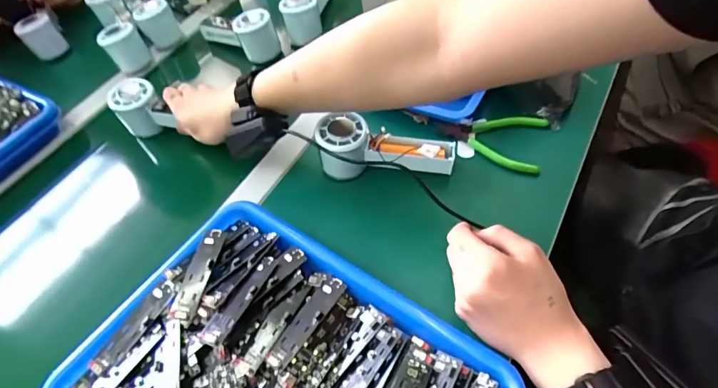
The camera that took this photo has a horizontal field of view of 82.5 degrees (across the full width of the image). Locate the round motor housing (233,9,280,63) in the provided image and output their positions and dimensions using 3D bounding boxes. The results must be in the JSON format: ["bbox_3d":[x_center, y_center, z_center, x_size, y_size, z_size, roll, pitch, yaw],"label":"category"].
[{"bbox_3d":[-0.153,-0.234,0.623,0.058,0.073,0.050,-19,55,-9],"label":"round motor housing"}]

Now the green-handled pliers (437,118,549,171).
[{"bbox_3d":[0.151,-0.069,0.478,0.119,0.017,0.075,15,58,20],"label":"green-handled pliers"}]

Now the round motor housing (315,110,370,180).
[{"bbox_3d":[-0.017,-0.048,0.455,0.055,0.065,0.056,-5,53,7],"label":"round motor housing"}]

